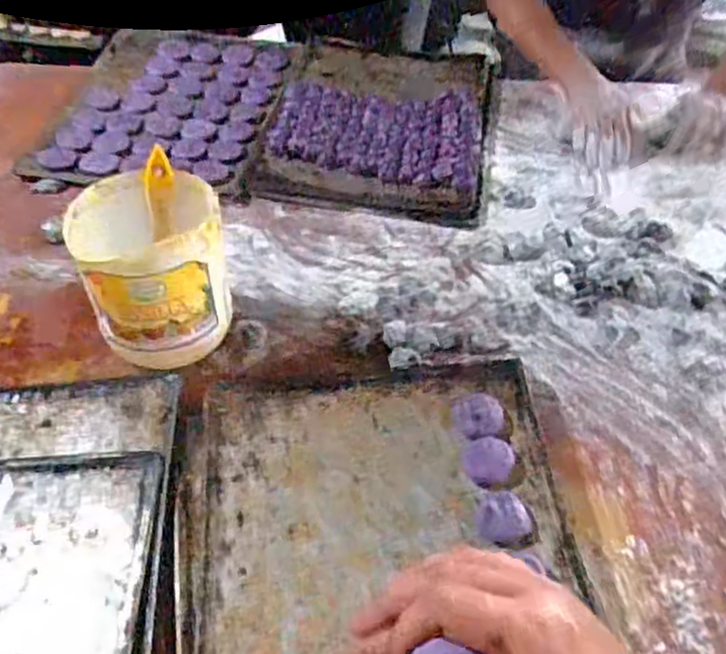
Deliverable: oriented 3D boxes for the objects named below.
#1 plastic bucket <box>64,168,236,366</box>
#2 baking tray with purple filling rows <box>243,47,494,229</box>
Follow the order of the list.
[{"bbox_3d":[-0.221,-0.060,0.744,0.139,0.161,0.144,2,48,-2],"label":"plastic bucket"},{"bbox_3d":[0.033,-0.337,1.103,0.337,0.027,0.455,9,48,5],"label":"baking tray with purple filling rows"}]

